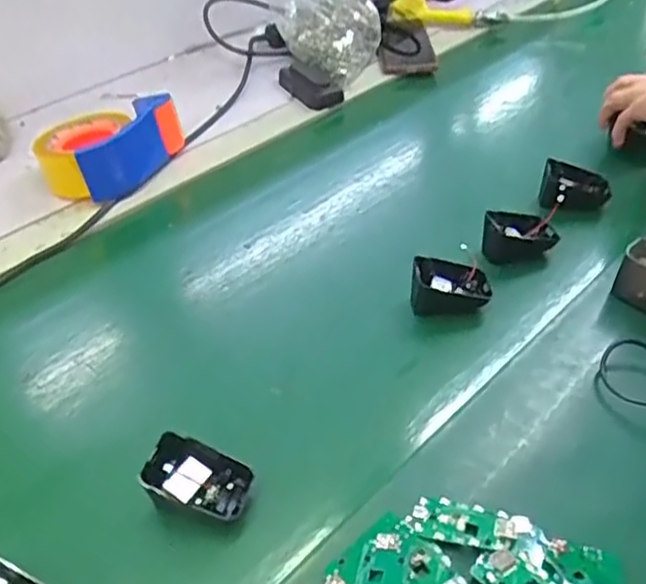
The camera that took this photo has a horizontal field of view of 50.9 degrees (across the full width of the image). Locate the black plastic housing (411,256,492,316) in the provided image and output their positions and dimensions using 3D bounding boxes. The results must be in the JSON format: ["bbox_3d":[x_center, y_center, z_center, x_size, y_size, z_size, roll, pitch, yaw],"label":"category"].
[{"bbox_3d":[0.111,-0.002,0.594,0.069,0.043,0.050,0,43,-1],"label":"black plastic housing"}]

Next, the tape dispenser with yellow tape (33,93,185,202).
[{"bbox_3d":[-0.238,-0.163,0.751,0.103,0.071,0.143,28,49,26],"label":"tape dispenser with yellow tape"}]

